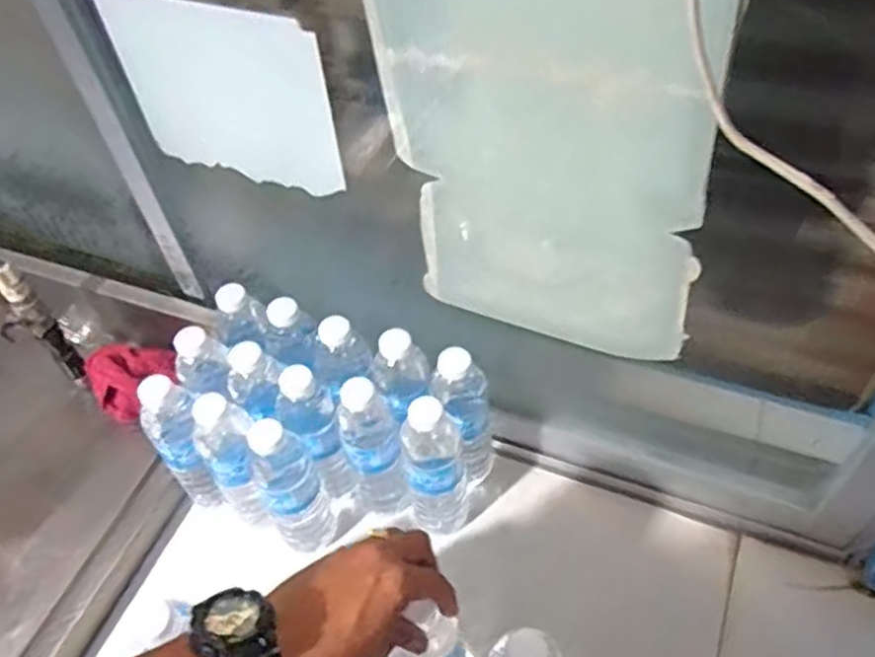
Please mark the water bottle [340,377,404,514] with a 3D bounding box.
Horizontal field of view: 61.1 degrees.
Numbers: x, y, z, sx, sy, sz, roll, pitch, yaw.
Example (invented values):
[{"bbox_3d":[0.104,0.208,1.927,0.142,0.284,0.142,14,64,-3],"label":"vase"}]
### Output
[{"bbox_3d":[-0.066,0.126,0.753,0.063,0.205,0.055,-13,51,-5],"label":"water bottle"}]

